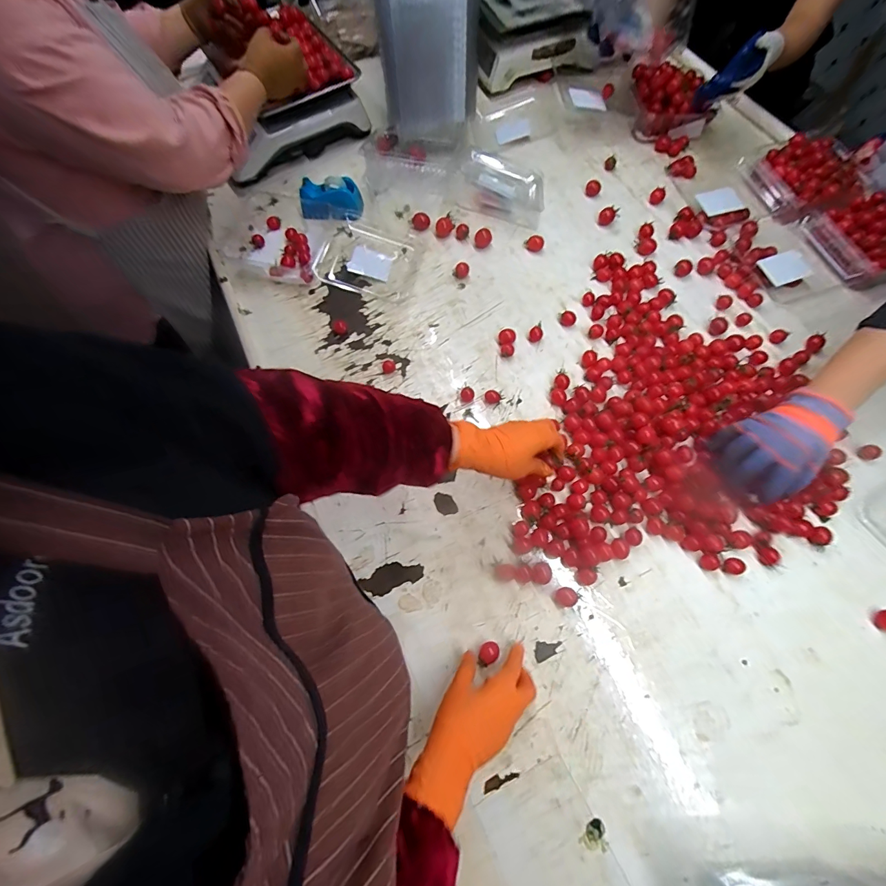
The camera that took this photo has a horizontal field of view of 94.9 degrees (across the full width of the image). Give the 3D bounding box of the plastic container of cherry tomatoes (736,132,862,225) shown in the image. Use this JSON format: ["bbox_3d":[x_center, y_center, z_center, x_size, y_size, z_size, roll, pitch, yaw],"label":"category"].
[{"bbox_3d":[0.680,-0.497,0.763,0.156,0.055,0.170,-13,68,-3],"label":"plastic container of cherry tomatoes"}]

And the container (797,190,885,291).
[{"bbox_3d":[0.744,-0.359,0.708,0.161,0.064,0.170,-18,69,-5],"label":"container"}]

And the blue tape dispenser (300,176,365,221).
[{"bbox_3d":[-0.219,-0.476,0.788,0.115,0.052,0.066,8,69,5],"label":"blue tape dispenser"}]

